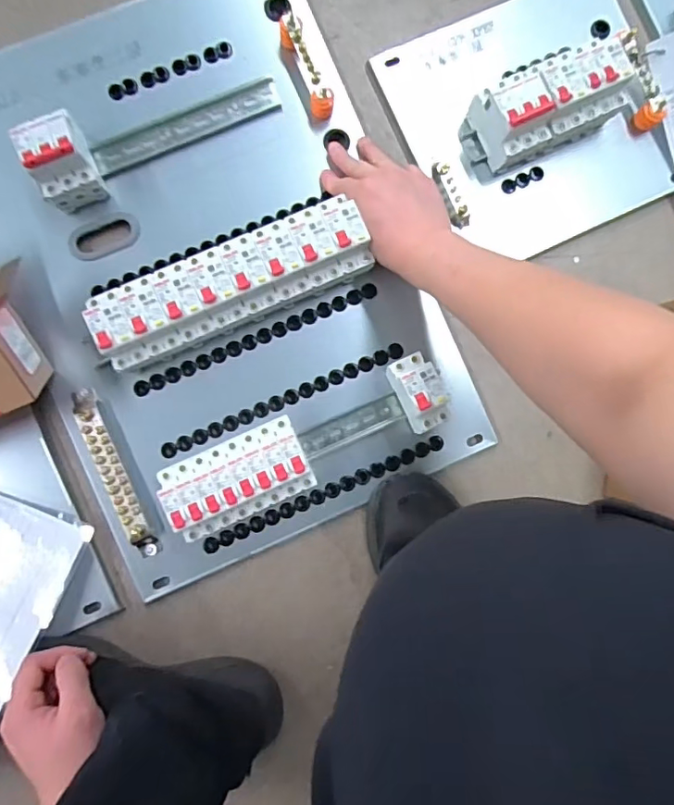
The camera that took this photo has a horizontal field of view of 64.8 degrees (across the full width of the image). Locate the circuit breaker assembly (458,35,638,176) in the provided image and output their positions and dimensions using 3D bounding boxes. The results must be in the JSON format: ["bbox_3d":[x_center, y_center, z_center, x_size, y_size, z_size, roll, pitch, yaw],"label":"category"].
[{"bbox_3d":[0.238,-0.324,0.574,0.192,0.076,0.077,-25,91,-4],"label":"circuit breaker assembly"}]

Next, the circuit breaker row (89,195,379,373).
[{"bbox_3d":[-0.106,-0.121,0.543,0.276,0.060,0.082,-23,91,-3],"label":"circuit breaker row"}]

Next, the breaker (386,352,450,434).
[{"bbox_3d":[0.084,-0.010,0.555,0.038,0.079,0.076,-23,91,-4],"label":"breaker"}]

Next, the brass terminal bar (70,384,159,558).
[{"bbox_3d":[-0.234,0.075,0.556,0.026,0.022,0.189,-23,91,-4],"label":"brass terminal bar"}]

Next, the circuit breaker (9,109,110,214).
[{"bbox_3d":[-0.281,-0.245,0.540,0.060,0.075,0.077,-22,91,-4],"label":"circuit breaker"}]

